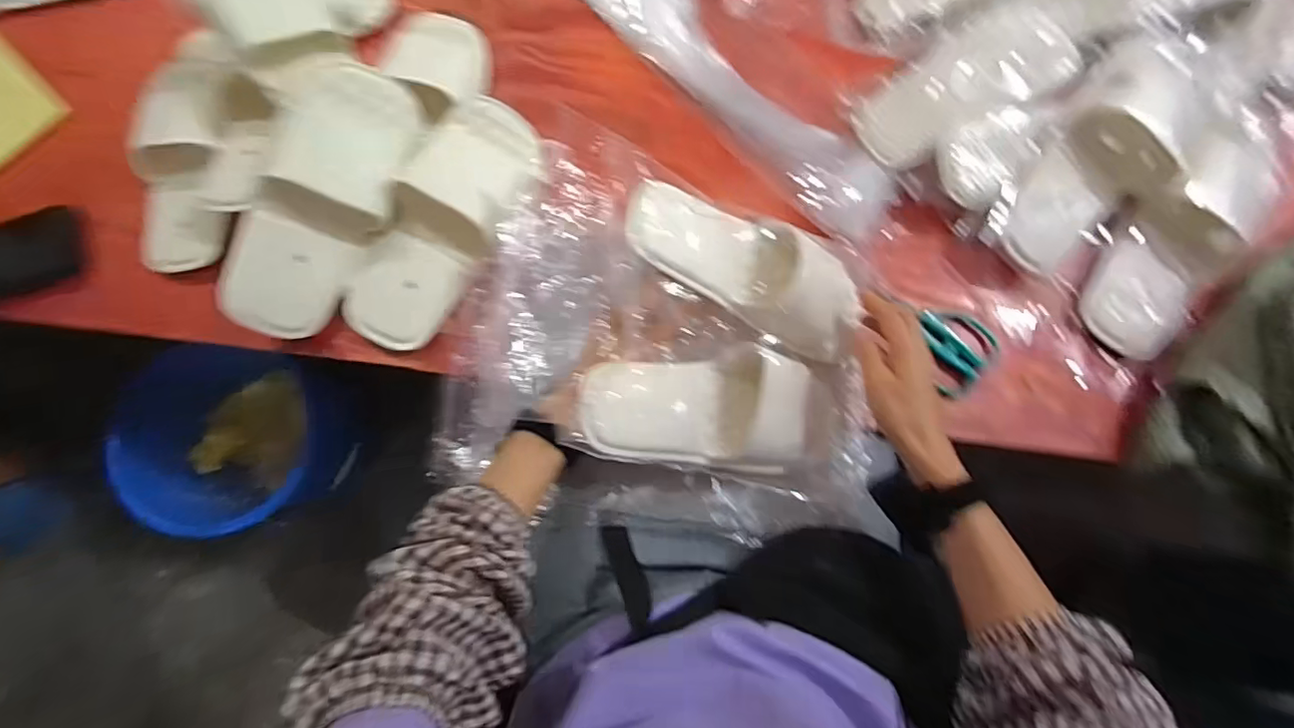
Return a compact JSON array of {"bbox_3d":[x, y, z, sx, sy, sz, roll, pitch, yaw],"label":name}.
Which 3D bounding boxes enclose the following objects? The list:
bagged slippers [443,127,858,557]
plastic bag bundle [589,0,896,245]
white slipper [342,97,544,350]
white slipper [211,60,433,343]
[{"bbox_3d":[0.041,-0.012,0.507,0.385,0.095,0.298,16,84,-15],"label":"bagged slippers"},{"bbox_3d":[0.109,-0.322,0.613,0.134,0.049,0.439,-42,82,-8],"label":"plastic bag bundle"},{"bbox_3d":[-0.203,-0.146,0.563,0.109,0.054,0.276,28,80,5],"label":"white slipper"},{"bbox_3d":[-0.313,-0.158,0.534,0.110,0.040,0.277,27,85,-37],"label":"white slipper"}]

